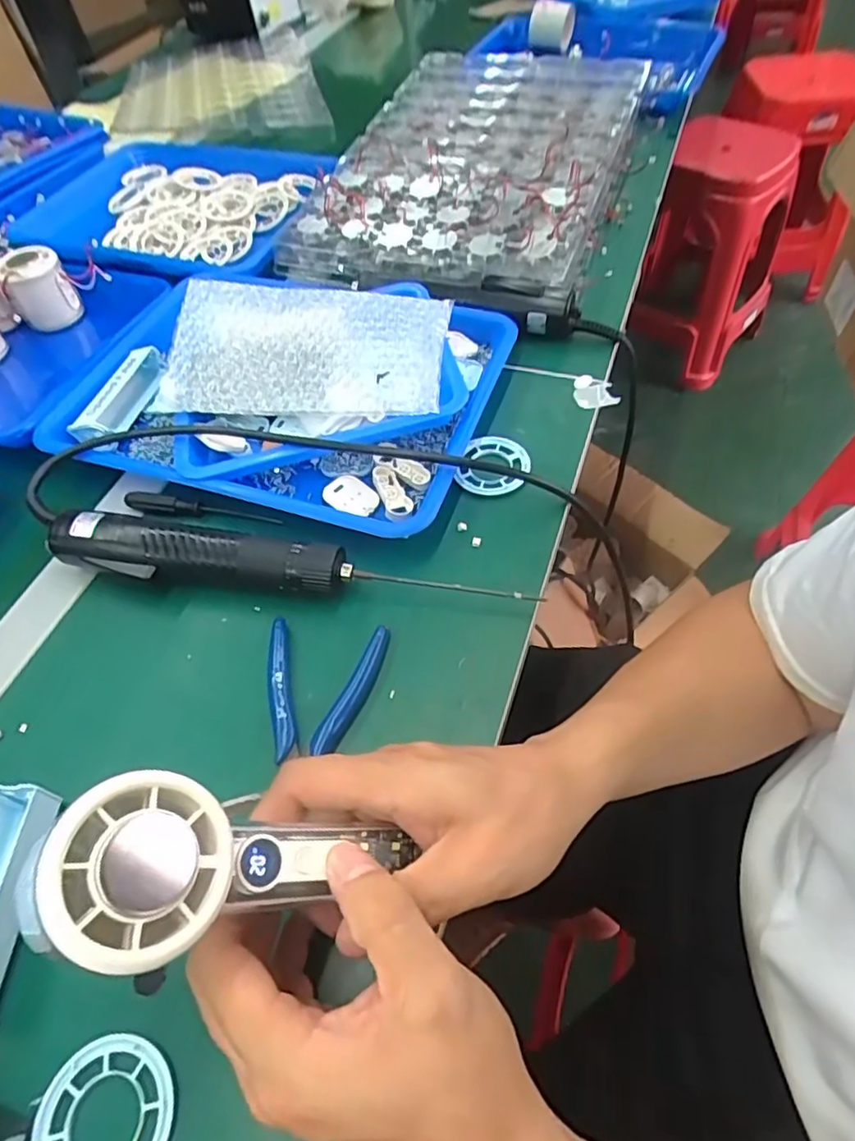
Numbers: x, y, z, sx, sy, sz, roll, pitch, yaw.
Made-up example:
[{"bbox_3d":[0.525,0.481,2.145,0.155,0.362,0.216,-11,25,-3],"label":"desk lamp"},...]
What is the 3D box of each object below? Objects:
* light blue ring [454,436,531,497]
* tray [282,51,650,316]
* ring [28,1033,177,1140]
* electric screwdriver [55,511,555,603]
[{"bbox_3d":[0.050,-0.081,0.463,0.052,0.012,0.057,-2,55,3],"label":"light blue ring"},{"bbox_3d":[0.056,-0.473,0.702,0.319,0.059,0.507,14,58,14],"label":"tray"},{"bbox_3d":[-0.137,0.232,0.258,0.057,0.004,0.056,-2,55,3],"label":"ring"},{"bbox_3d":[-0.094,-0.008,0.402,0.316,0.033,0.040,3,56,7],"label":"electric screwdriver"}]

